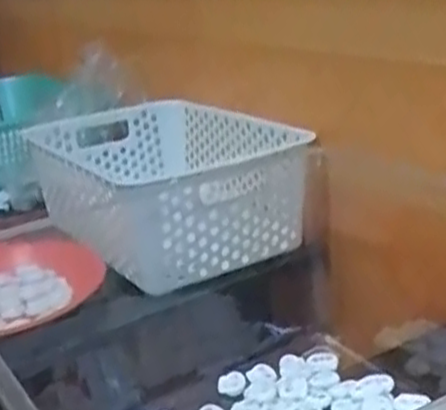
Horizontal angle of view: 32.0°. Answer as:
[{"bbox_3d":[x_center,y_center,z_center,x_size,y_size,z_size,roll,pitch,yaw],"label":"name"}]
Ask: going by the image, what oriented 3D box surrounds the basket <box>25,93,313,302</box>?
[{"bbox_3d":[-0.060,-0.026,0.832,0.213,0.106,0.341,-14,21,-23],"label":"basket"}]

